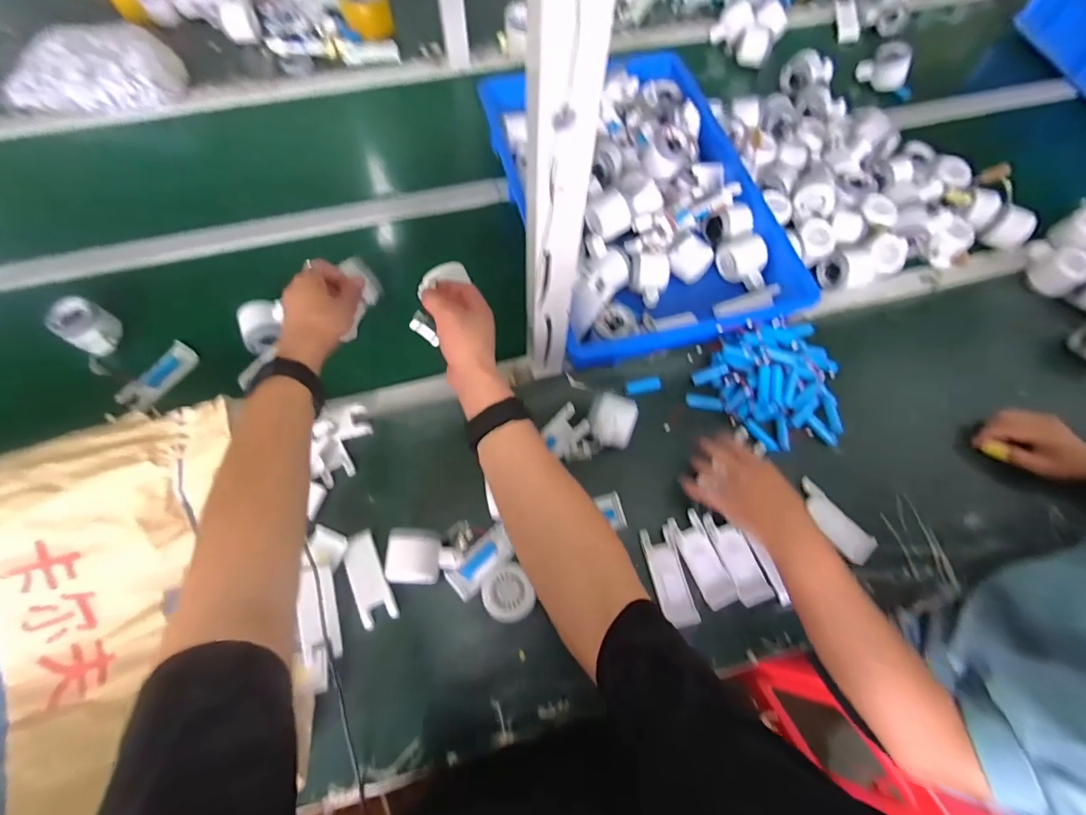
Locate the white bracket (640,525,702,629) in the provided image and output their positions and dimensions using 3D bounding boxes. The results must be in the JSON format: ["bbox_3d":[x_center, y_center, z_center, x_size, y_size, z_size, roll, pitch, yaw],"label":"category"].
[{"bbox_3d":[0.151,0.200,0.541,0.042,0.014,0.110,-11,69,-7],"label":"white bracket"}]

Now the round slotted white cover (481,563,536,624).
[{"bbox_3d":[-0.039,0.199,0.490,0.051,0.015,0.058,-25,70,-10],"label":"round slotted white cover"}]

